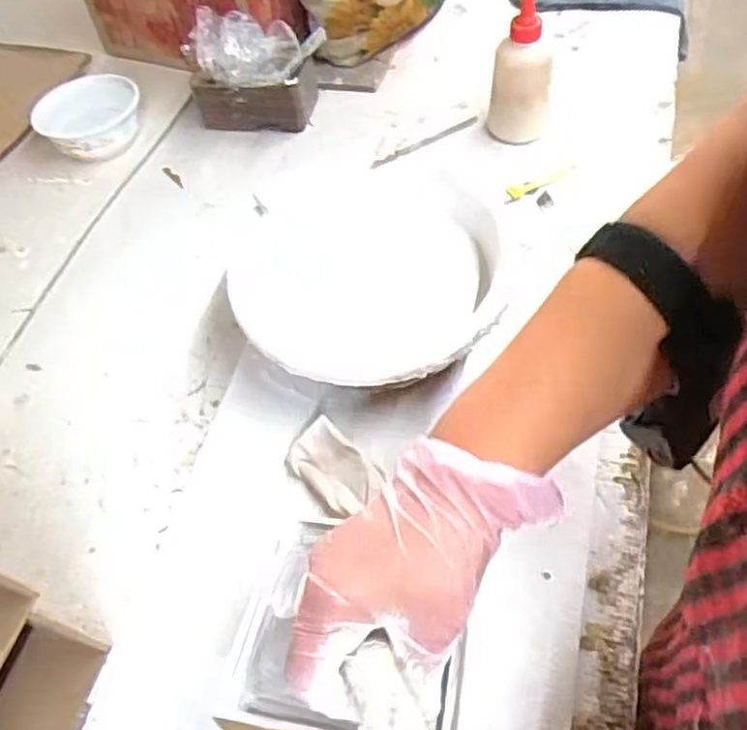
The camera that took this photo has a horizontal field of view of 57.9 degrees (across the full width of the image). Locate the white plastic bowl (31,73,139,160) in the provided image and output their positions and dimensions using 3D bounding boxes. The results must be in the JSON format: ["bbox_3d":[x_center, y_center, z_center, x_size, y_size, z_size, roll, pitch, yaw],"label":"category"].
[{"bbox_3d":[-0.308,-0.268,0.742,0.114,0.052,0.092,-24,57,-8],"label":"white plastic bowl"}]

